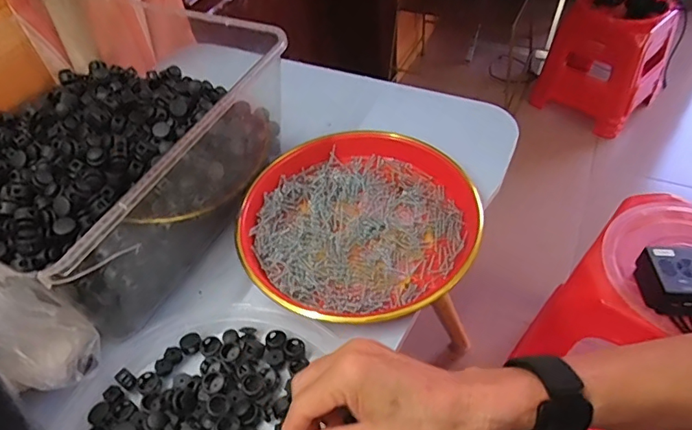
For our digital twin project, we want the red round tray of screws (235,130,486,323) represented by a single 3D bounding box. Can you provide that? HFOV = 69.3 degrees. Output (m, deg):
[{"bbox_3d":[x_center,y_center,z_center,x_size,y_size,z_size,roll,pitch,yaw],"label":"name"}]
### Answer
[{"bbox_3d":[0.011,0.002,0.468,0.213,0.022,0.207,-3,49,3],"label":"red round tray of screws"}]

